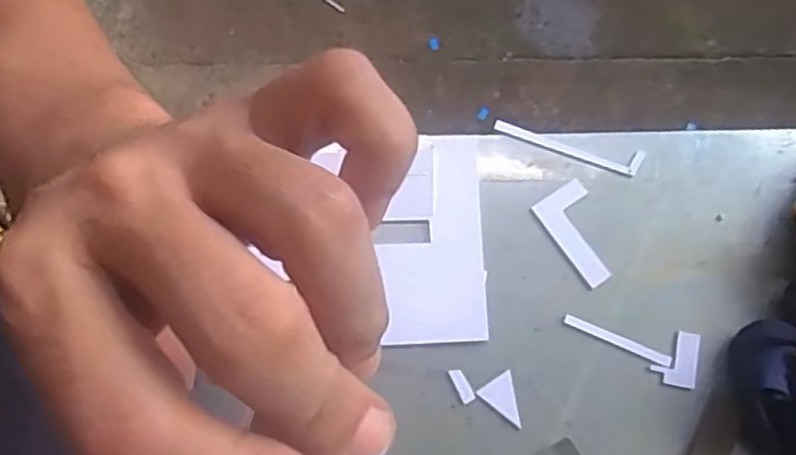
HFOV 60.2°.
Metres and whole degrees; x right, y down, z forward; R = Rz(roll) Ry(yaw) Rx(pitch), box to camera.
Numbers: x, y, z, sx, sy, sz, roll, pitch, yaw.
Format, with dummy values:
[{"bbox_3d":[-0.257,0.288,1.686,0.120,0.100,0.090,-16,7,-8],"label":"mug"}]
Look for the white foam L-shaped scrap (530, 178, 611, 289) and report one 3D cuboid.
[{"bbox_3d":[0.151,0.005,0.562,0.046,0.007,0.081,-31,75,-8],"label":"white foam L-shaped scrap"}]

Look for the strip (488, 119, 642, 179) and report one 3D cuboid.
[{"bbox_3d":[0.145,-0.072,0.584,0.127,0.004,0.024,19,75,7],"label":"strip"}]

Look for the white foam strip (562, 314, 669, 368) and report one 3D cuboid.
[{"bbox_3d":[0.173,0.089,0.541,0.086,0.004,0.008,22,75,8],"label":"white foam strip"}]

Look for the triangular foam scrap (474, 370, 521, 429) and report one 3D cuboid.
[{"bbox_3d":[0.084,0.135,0.530,0.029,0.004,0.039,-34,75,-8],"label":"triangular foam scrap"}]

